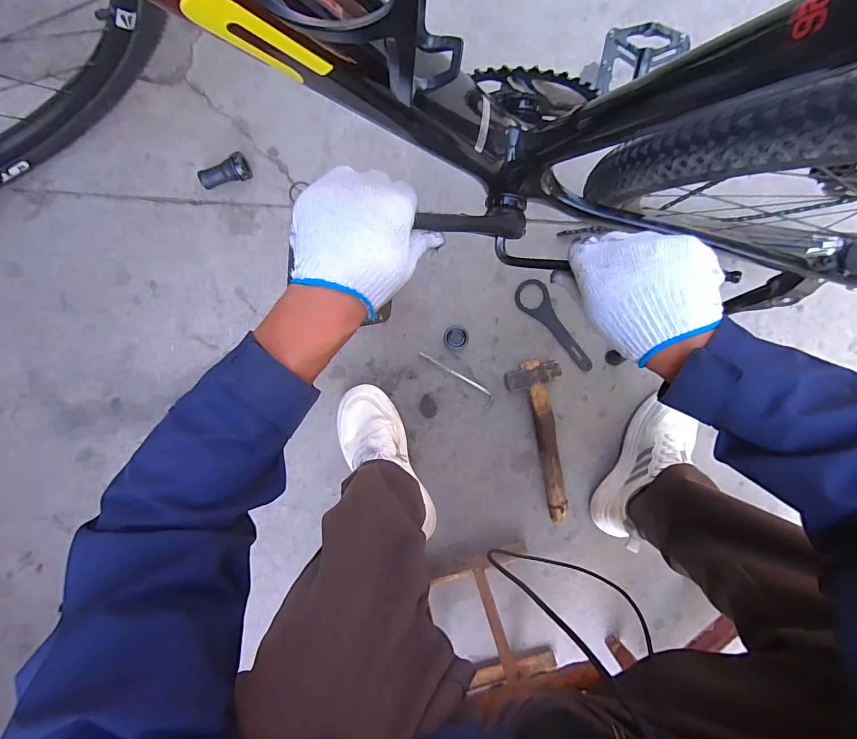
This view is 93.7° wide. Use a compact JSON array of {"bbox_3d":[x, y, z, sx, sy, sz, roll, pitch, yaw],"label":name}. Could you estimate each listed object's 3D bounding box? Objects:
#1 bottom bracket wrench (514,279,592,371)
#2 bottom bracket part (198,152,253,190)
[{"bbox_3d":[0.227,-0.073,0.731,0.055,0.011,0.201,-35,95,2],"label":"bottom bracket wrench"},{"bbox_3d":[-0.334,-0.320,0.660,0.084,0.038,0.042,-27,96,0],"label":"bottom bracket part"}]

